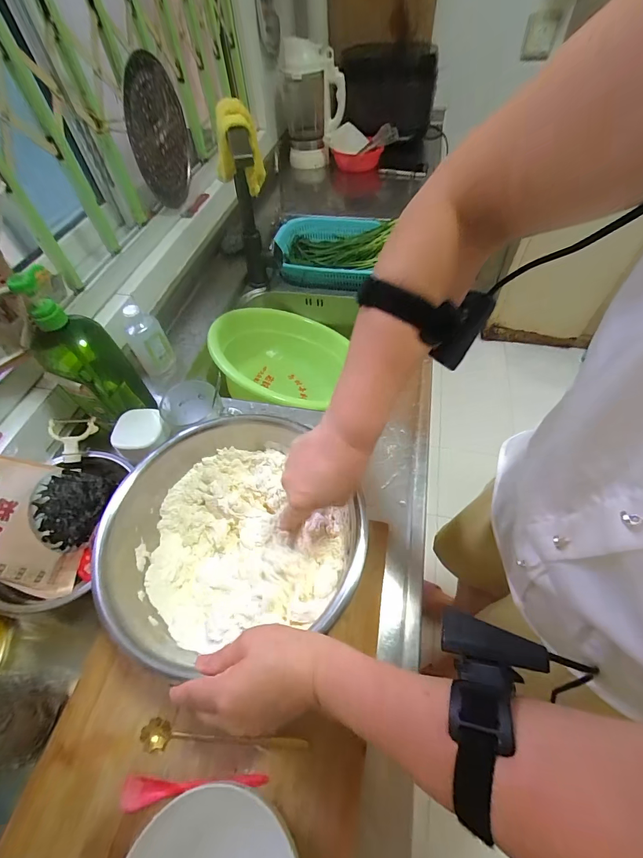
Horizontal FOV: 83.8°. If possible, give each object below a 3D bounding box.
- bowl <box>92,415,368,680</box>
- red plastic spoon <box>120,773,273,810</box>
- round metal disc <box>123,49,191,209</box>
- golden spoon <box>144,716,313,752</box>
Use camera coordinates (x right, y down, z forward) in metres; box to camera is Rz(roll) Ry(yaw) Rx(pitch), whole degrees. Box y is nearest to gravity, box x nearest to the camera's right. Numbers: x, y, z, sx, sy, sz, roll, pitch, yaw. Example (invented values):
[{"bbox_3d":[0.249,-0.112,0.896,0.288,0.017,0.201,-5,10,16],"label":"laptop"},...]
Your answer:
[{"bbox_3d":[-0.111,0.126,0.436,0.253,0.104,0.247,-26,57,-15],"label":"bowl"},{"bbox_3d":[-0.124,0.350,0.348,0.138,0.012,0.023,-2,54,2],"label":"red plastic spoon"},{"bbox_3d":[-0.317,-0.583,0.713,0.017,0.228,0.216,10,87,5],"label":"round metal disc"},{"bbox_3d":[-0.101,0.314,0.368,0.170,0.017,0.027,-2,54,2],"label":"golden spoon"}]

